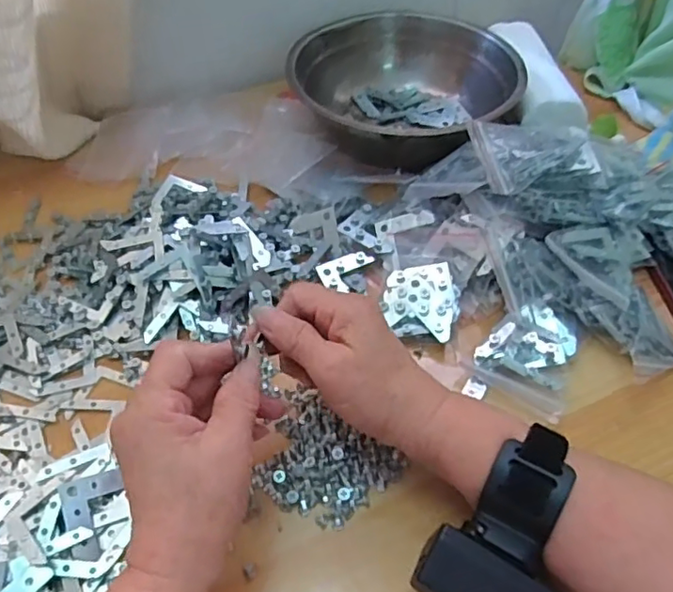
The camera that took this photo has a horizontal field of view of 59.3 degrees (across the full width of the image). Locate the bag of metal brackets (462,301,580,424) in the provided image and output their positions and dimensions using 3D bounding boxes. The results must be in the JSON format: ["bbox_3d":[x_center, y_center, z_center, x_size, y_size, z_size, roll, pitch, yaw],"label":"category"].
[{"bbox_3d":[0.133,0.035,0.392,0.063,0.023,0.076,32,57,25],"label":"bag of metal brackets"}]

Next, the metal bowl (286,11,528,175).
[{"bbox_3d":[0.064,-0.204,0.575,0.200,0.072,0.200,-1,49,1],"label":"metal bowl"}]

